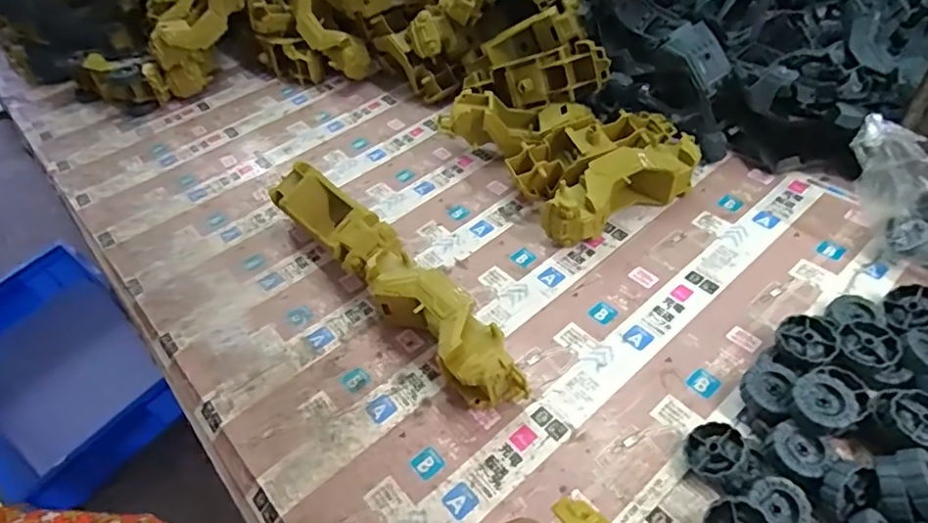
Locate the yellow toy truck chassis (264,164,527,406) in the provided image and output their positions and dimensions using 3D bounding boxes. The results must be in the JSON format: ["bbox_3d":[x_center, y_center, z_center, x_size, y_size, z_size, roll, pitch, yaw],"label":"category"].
[{"bbox_3d":[-0.069,0.011,0.493,0.053,0.069,0.324,-35,54,-22],"label":"yellow toy truck chassis"}]

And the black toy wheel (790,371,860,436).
[{"bbox_3d":[0.234,0.094,0.367,0.037,0.017,0.036,-4,48,4],"label":"black toy wheel"}]

